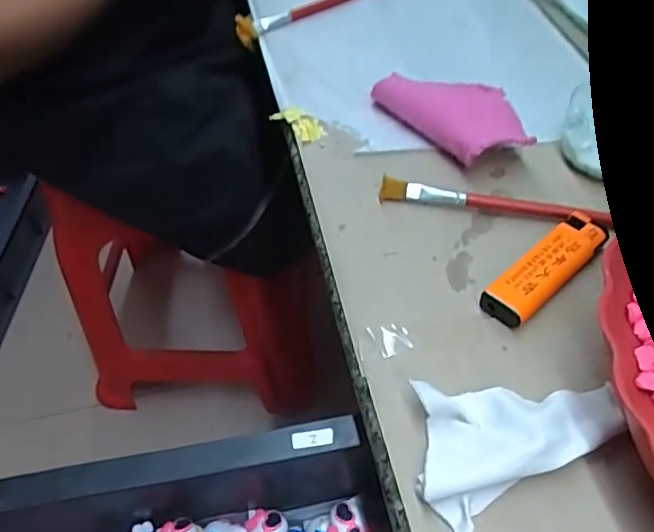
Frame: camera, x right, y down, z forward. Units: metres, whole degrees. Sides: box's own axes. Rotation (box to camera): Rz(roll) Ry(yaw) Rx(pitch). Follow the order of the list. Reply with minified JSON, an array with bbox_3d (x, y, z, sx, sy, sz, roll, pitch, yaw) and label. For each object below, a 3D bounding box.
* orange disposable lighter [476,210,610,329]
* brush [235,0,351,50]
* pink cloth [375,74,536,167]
[{"bbox_3d":[0.112,0.001,0.303,0.081,0.013,0.023,-36,58,-25],"label":"orange disposable lighter"},{"bbox_3d":[0.038,-0.238,0.510,0.259,0.018,0.021,-28,55,-19],"label":"brush"},{"bbox_3d":[0.080,-0.098,0.376,0.055,0.021,0.097,-30,55,-20],"label":"pink cloth"}]

